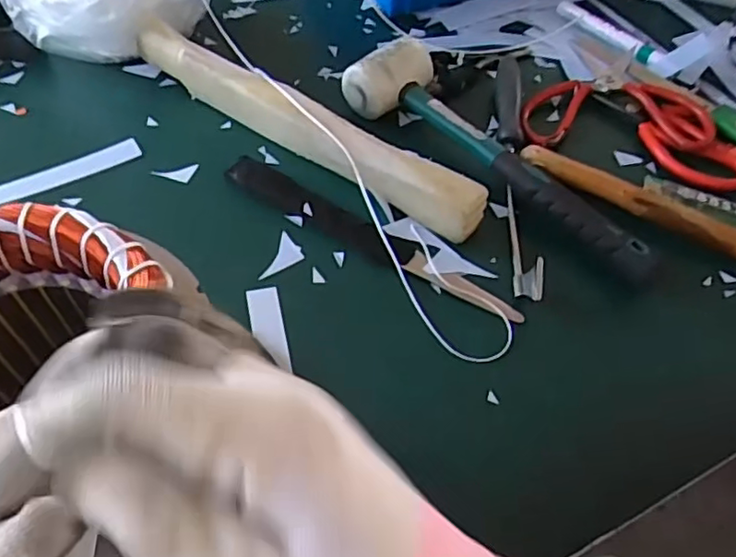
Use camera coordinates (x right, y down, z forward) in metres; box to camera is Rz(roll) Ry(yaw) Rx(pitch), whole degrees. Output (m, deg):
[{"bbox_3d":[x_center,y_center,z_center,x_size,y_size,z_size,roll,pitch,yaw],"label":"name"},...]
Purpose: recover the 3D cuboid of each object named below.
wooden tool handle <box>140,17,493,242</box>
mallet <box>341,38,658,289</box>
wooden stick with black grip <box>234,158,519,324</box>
[{"bbox_3d":[-0.059,-0.123,0.488,0.331,0.045,0.032,33,58,19],"label":"wooden tool handle"},{"bbox_3d":[0.105,-0.100,0.478,0.277,0.042,0.067,37,59,21],"label":"mallet"},{"bbox_3d":[-0.002,-0.032,0.444,0.239,0.010,0.025,29,57,17],"label":"wooden stick with black grip"}]

